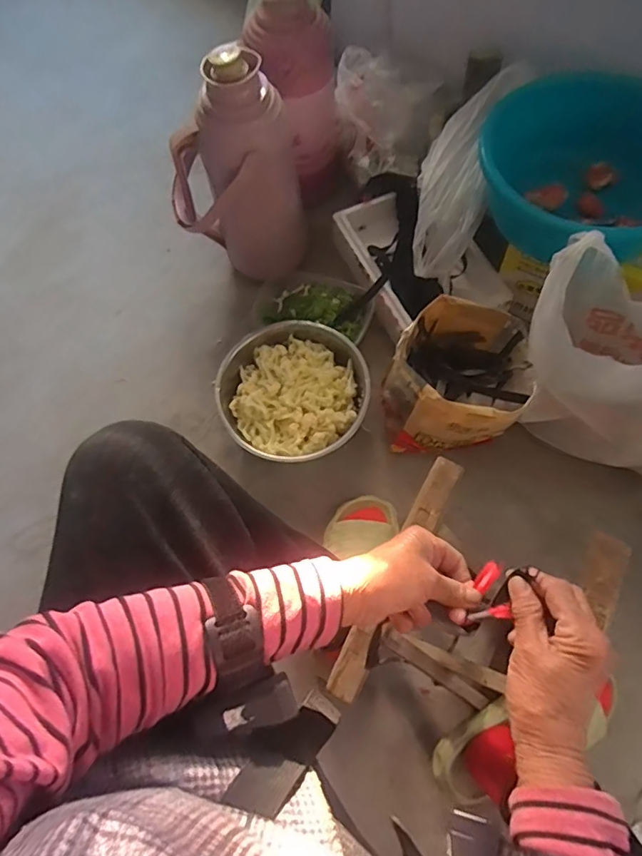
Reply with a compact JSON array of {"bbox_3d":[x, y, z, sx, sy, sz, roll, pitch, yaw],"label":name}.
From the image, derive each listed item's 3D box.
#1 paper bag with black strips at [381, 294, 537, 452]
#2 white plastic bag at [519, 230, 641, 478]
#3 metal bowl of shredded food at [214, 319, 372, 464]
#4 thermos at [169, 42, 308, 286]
[{"bbox_3d":[0.195,-0.065,0.791,0.175,0.194,0.173,10,68,6],"label":"paper bag with black strips"},{"bbox_3d":[0.414,-0.096,0.687,0.291,0.325,0.162,31,71,14],"label":"white plastic bag"},{"bbox_3d":[-0.046,-0.058,0.875,0.252,0.082,0.230,-1,67,2],"label":"metal bowl of shredded food"},{"bbox_3d":[-0.137,-0.393,0.843,0.196,0.330,0.126,-16,67,-5],"label":"thermos"}]

